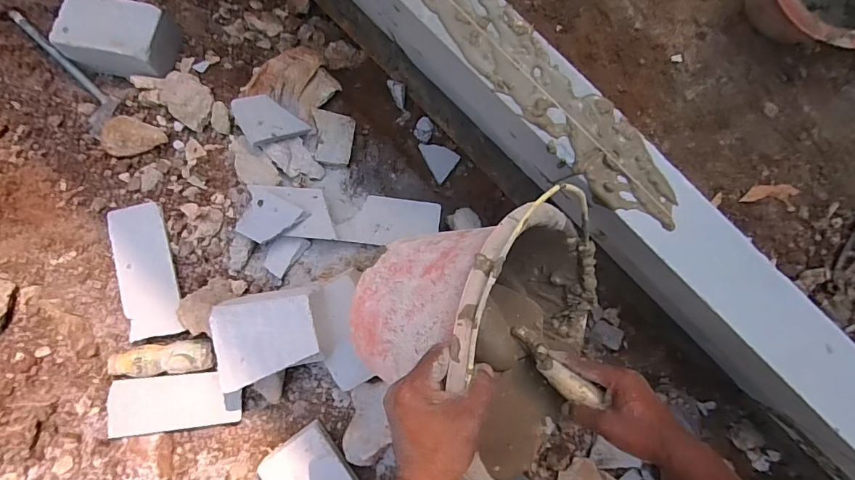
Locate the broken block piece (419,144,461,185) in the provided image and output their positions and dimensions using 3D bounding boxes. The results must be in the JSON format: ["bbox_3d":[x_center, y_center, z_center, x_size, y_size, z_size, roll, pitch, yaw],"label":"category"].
[{"bbox_3d":[0.021,-0.202,1.094,0.098,0.016,0.083,38,98,3],"label":"broken block piece"}]

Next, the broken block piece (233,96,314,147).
[{"bbox_3d":[-0.335,-0.262,0.940,0.138,0.037,0.102,-26,105,-31],"label":"broken block piece"}]

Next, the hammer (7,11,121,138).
[{"bbox_3d":[-0.818,-0.368,0.961,0.369,0.040,0.093,40,98,3],"label":"hammer"}]

